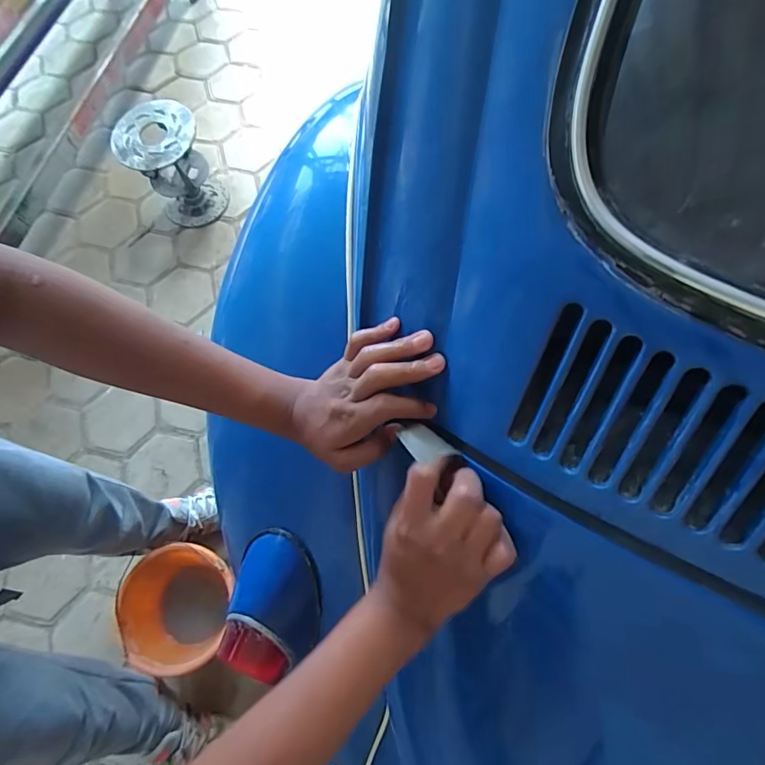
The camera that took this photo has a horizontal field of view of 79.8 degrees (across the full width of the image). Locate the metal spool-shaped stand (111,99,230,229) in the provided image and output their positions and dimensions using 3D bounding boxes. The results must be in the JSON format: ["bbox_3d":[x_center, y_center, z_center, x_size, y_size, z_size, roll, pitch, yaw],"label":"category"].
[{"bbox_3d":[-0.652,-0.665,1.433,0.230,0.273,0.229,0,69,1],"label":"metal spool-shaped stand"}]

